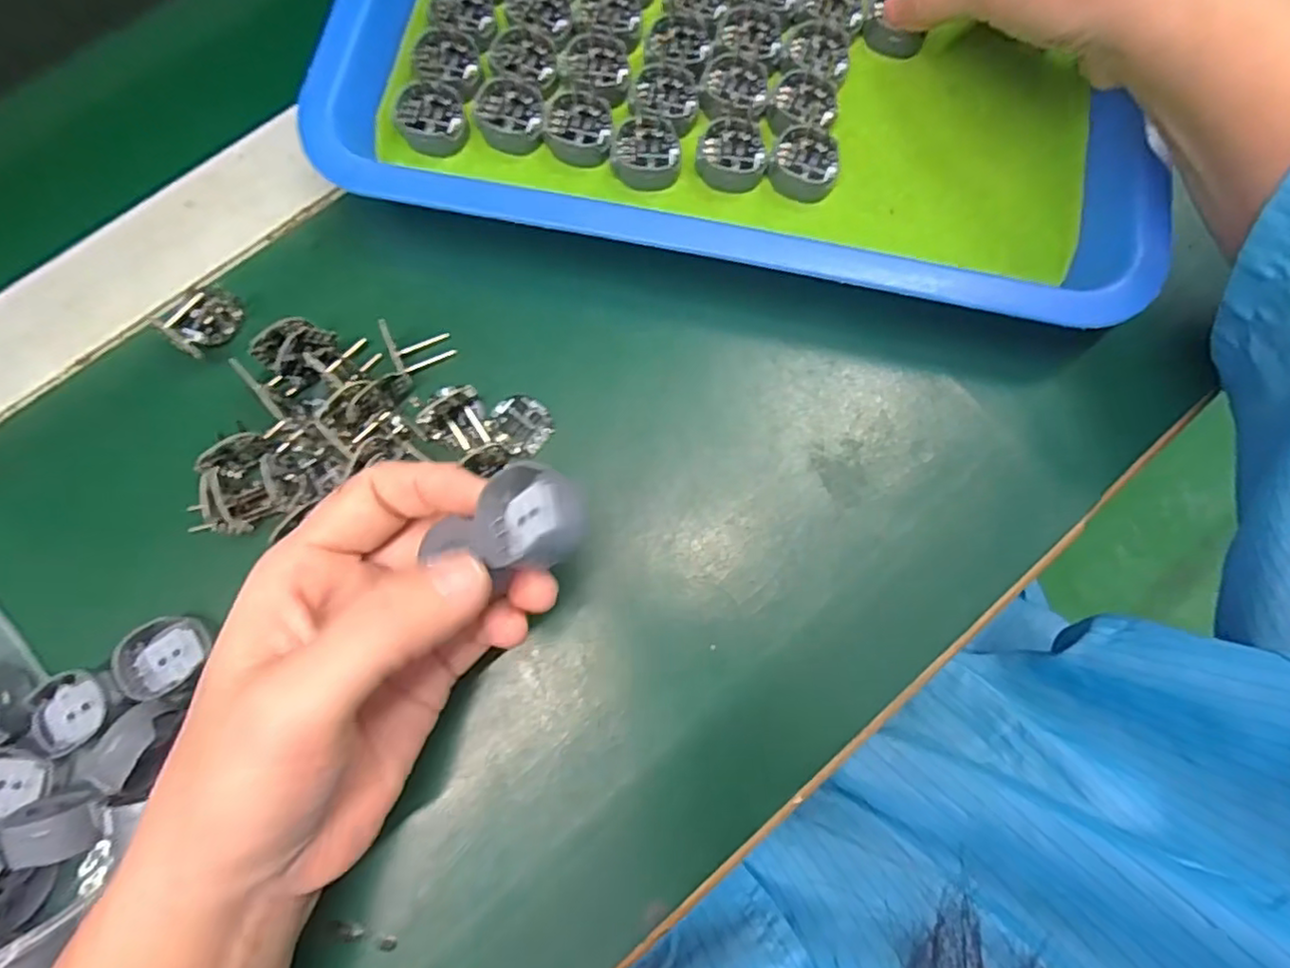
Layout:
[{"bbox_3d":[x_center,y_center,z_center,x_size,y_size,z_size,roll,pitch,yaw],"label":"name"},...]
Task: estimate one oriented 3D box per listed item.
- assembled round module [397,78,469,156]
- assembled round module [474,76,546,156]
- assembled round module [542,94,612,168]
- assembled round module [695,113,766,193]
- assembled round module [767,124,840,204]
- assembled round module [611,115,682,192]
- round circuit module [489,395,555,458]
[{"bbox_3d":[-0.088,-0.153,0.271,0.028,0.010,0.029,0,78,-1],"label":"assembled round module"},{"bbox_3d":[-0.056,-0.155,0.273,0.027,0.008,0.029,0,78,-1],"label":"assembled round module"},{"bbox_3d":[-0.027,-0.147,0.271,0.027,0.009,0.029,0,78,-1],"label":"assembled round module"},{"bbox_3d":[0.036,-0.138,0.270,0.028,0.014,0.026,0,78,-1],"label":"assembled round module"},{"bbox_3d":[0.066,-0.132,0.268,0.028,0.014,0.024,18,78,3],"label":"assembled round module"},{"bbox_3d":[0.000,-0.137,0.270,0.028,0.011,0.028,0,78,-1],"label":"assembled round module"},{"bbox_3d":[-0.046,-0.024,0.251,0.020,0.004,0.024,-35,80,-8],"label":"round circuit module"}]

